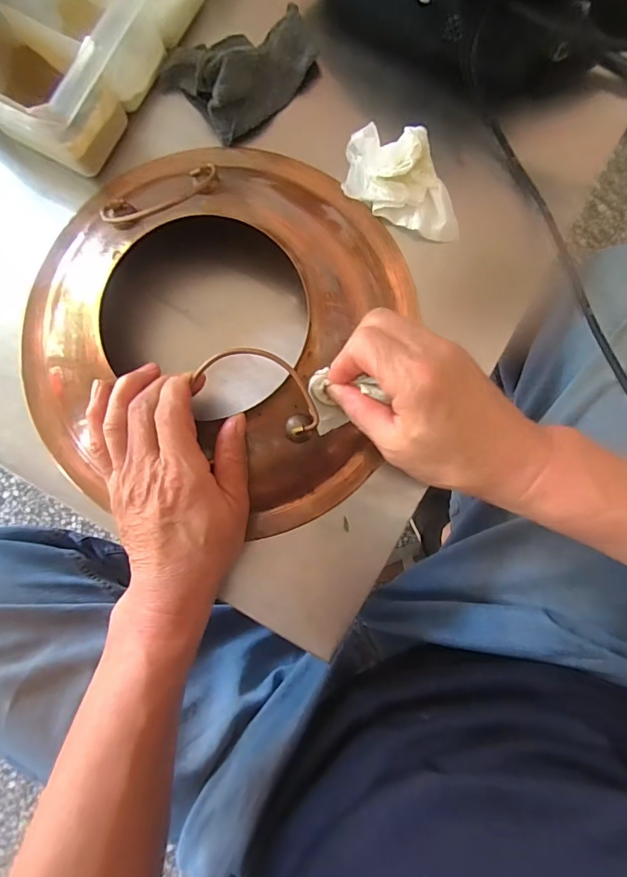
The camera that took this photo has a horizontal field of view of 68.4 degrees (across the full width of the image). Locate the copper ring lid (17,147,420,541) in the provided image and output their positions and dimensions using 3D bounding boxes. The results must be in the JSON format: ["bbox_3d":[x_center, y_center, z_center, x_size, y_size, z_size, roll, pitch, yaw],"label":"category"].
[{"bbox_3d":[-0.077,-0.084,0.324,0.277,0.048,0.272,0,86,2],"label":"copper ring lid"}]

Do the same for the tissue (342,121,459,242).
[{"bbox_3d":[0.066,-0.187,0.330,0.097,0.034,0.047,26,87,3],"label":"tissue"}]

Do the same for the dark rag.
[{"bbox_3d":[-0.054,-0.290,0.349,0.108,0.037,0.087,-44,86,-2],"label":"dark rag"}]

